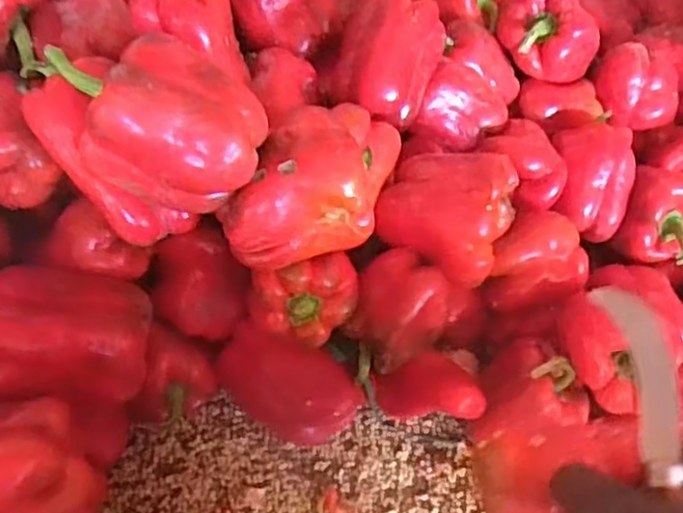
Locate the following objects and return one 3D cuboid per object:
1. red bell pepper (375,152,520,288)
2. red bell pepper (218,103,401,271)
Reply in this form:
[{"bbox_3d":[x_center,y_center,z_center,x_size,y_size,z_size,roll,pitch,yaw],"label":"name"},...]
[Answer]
[{"bbox_3d":[0.087,-0.039,0.560,0.103,0.068,0.077,20,54,9],"label":"red bell pepper"},{"bbox_3d":[-0.023,-0.052,0.487,0.105,0.086,0.095,9,53,1],"label":"red bell pepper"}]

